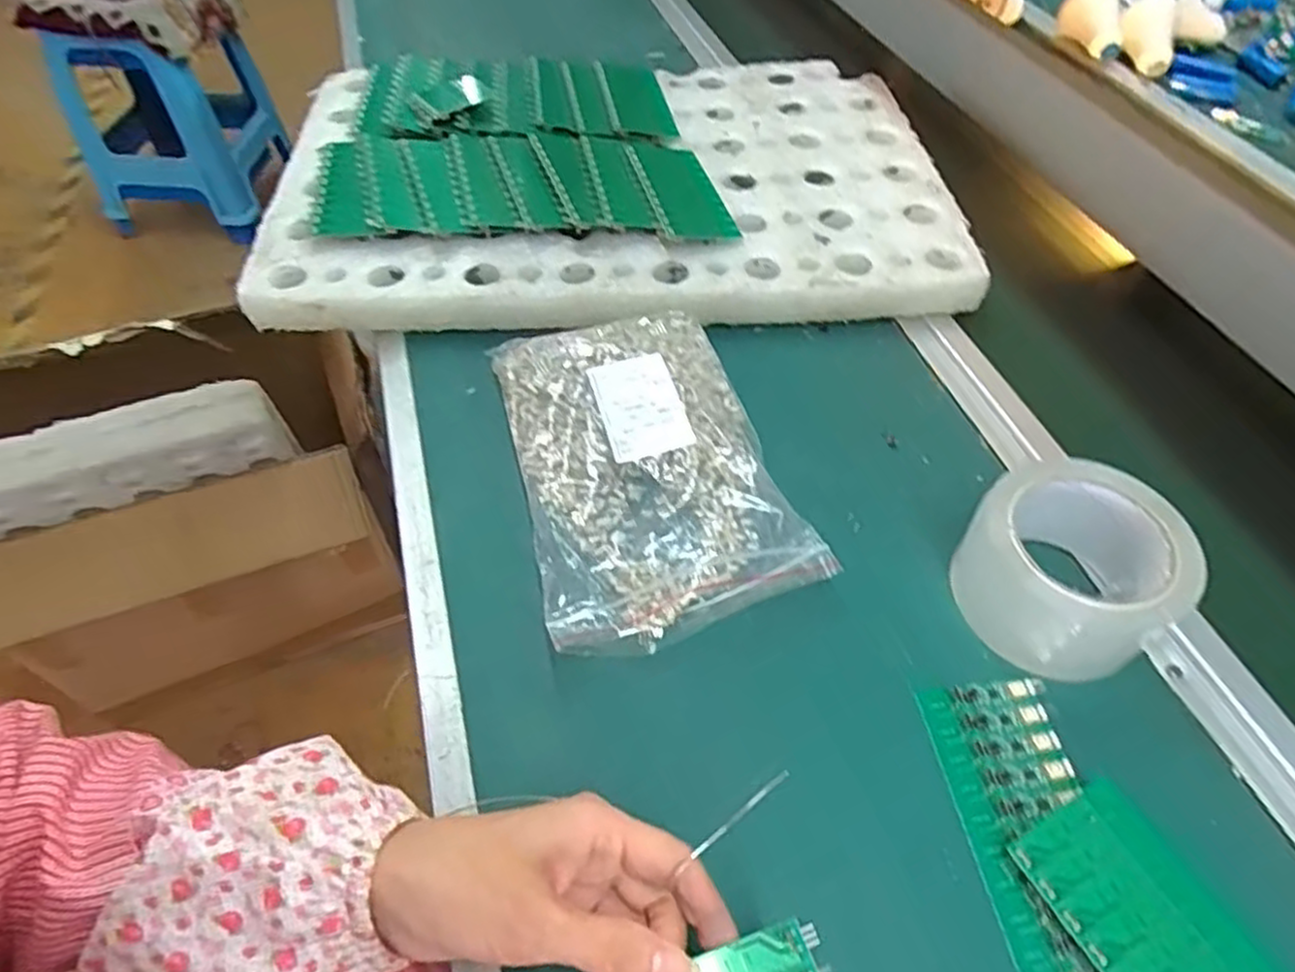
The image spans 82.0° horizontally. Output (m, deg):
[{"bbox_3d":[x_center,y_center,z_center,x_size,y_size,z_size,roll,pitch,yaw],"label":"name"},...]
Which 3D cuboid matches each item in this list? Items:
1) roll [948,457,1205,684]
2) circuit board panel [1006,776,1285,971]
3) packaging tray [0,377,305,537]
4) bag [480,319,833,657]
[{"bbox_3d":[0.231,0.044,0.402,0.100,0.065,0.095,1,52,-1],"label":"roll"},{"bbox_3d":[0.224,0.199,0.309,0.067,0.010,0.138,-23,56,-19],"label":"circuit board panel"},{"bbox_3d":[-0.596,-0.018,0.800,0.383,0.099,0.064,-18,55,-15],"label":"packaging tray"},{"bbox_3d":[-0.003,-0.018,0.466,0.154,0.046,0.231,-13,53,-11],"label":"bag"}]

